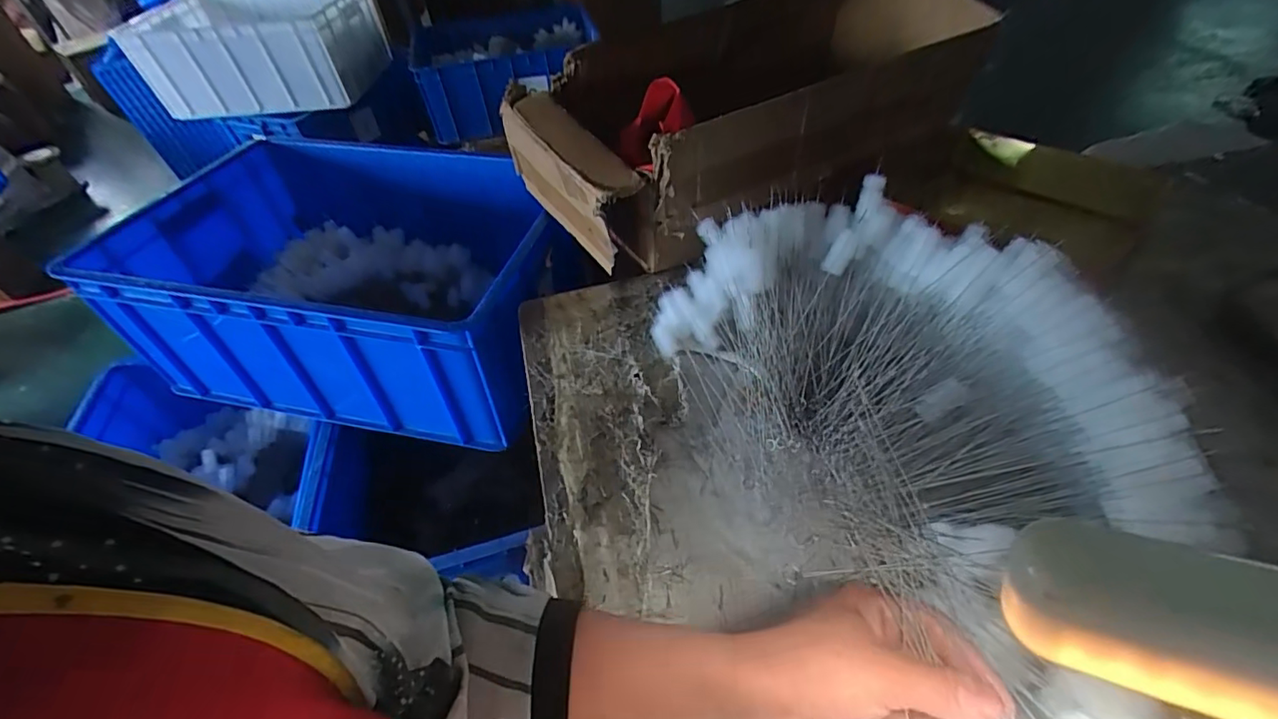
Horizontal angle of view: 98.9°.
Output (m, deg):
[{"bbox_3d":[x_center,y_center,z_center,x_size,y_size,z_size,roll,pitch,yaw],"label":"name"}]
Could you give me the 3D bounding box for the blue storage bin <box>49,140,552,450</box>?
[{"bbox_3d":[-0.414,-0.141,0.853,0.615,0.230,0.413,7,49,12],"label":"blue storage bin"}]

